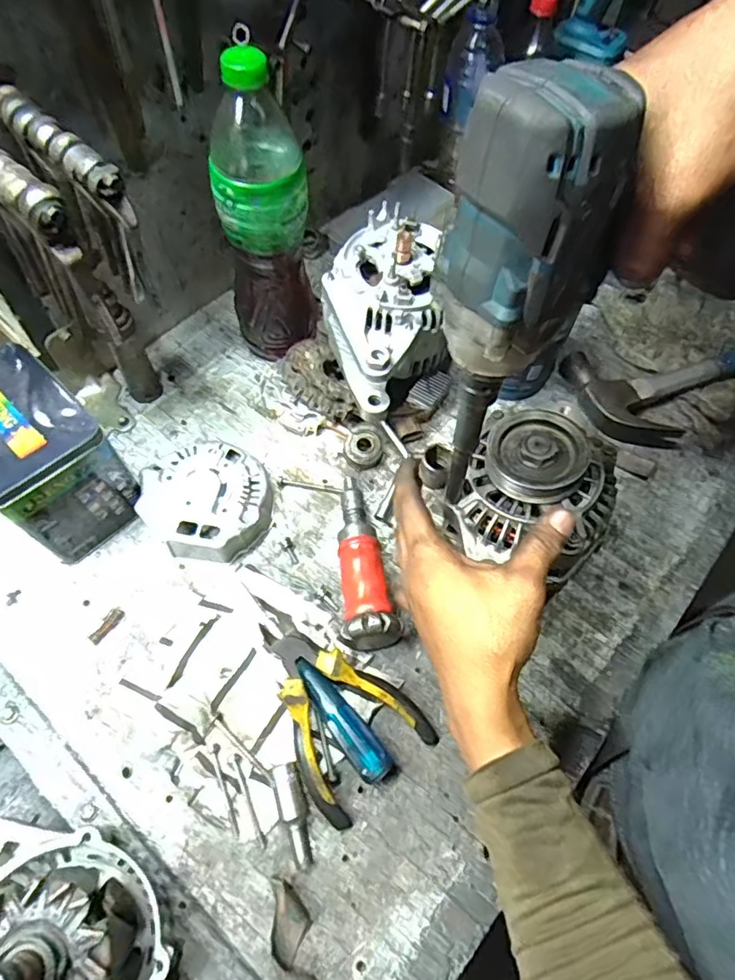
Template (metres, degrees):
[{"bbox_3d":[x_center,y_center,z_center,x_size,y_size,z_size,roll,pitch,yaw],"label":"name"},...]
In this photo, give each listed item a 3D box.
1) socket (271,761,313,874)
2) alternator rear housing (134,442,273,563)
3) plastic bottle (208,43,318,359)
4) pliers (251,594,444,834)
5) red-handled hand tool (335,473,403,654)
[{"bbox_3d":[-0.051,0.227,0.386,0.019,0.019,0.066,-15,64,-11],"label":"socket"},{"bbox_3d":[-0.141,0.009,0.496,0.105,0.036,0.105,1,62,-2],"label":"alternator rear housing"},{"bbox_3d":[-0.088,-0.233,0.482,0.076,0.251,0.070,-9,63,-8],"label":"plastic bottle"},{"bbox_3d":[-0.034,0.146,0.415,0.096,0.033,0.167,-34,69,-19],"label":"pliers"},{"bbox_3d":[-0.004,0.057,0.469,0.043,0.050,0.150,-4,63,-5],"label":"red-handled hand tool"}]

